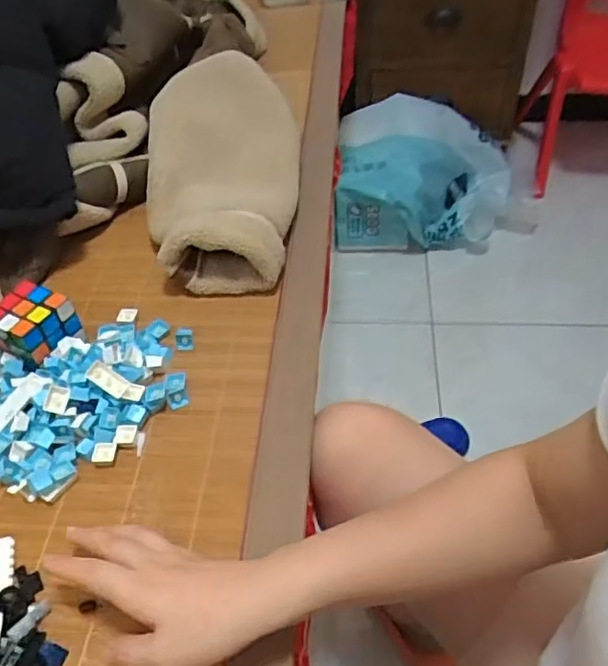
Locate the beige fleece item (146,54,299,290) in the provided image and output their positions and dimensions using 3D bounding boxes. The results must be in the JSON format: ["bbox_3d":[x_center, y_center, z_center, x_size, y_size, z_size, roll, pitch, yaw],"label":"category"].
[{"bbox_3d":[-0.099,-0.215,0.748,0.176,0.085,0.392,-3,47,3],"label":"beige fleece item"}]

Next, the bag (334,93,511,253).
[{"bbox_3d":[0.278,-0.352,1.378,0.383,0.206,0.333,5,48,8],"label":"bag"}]

